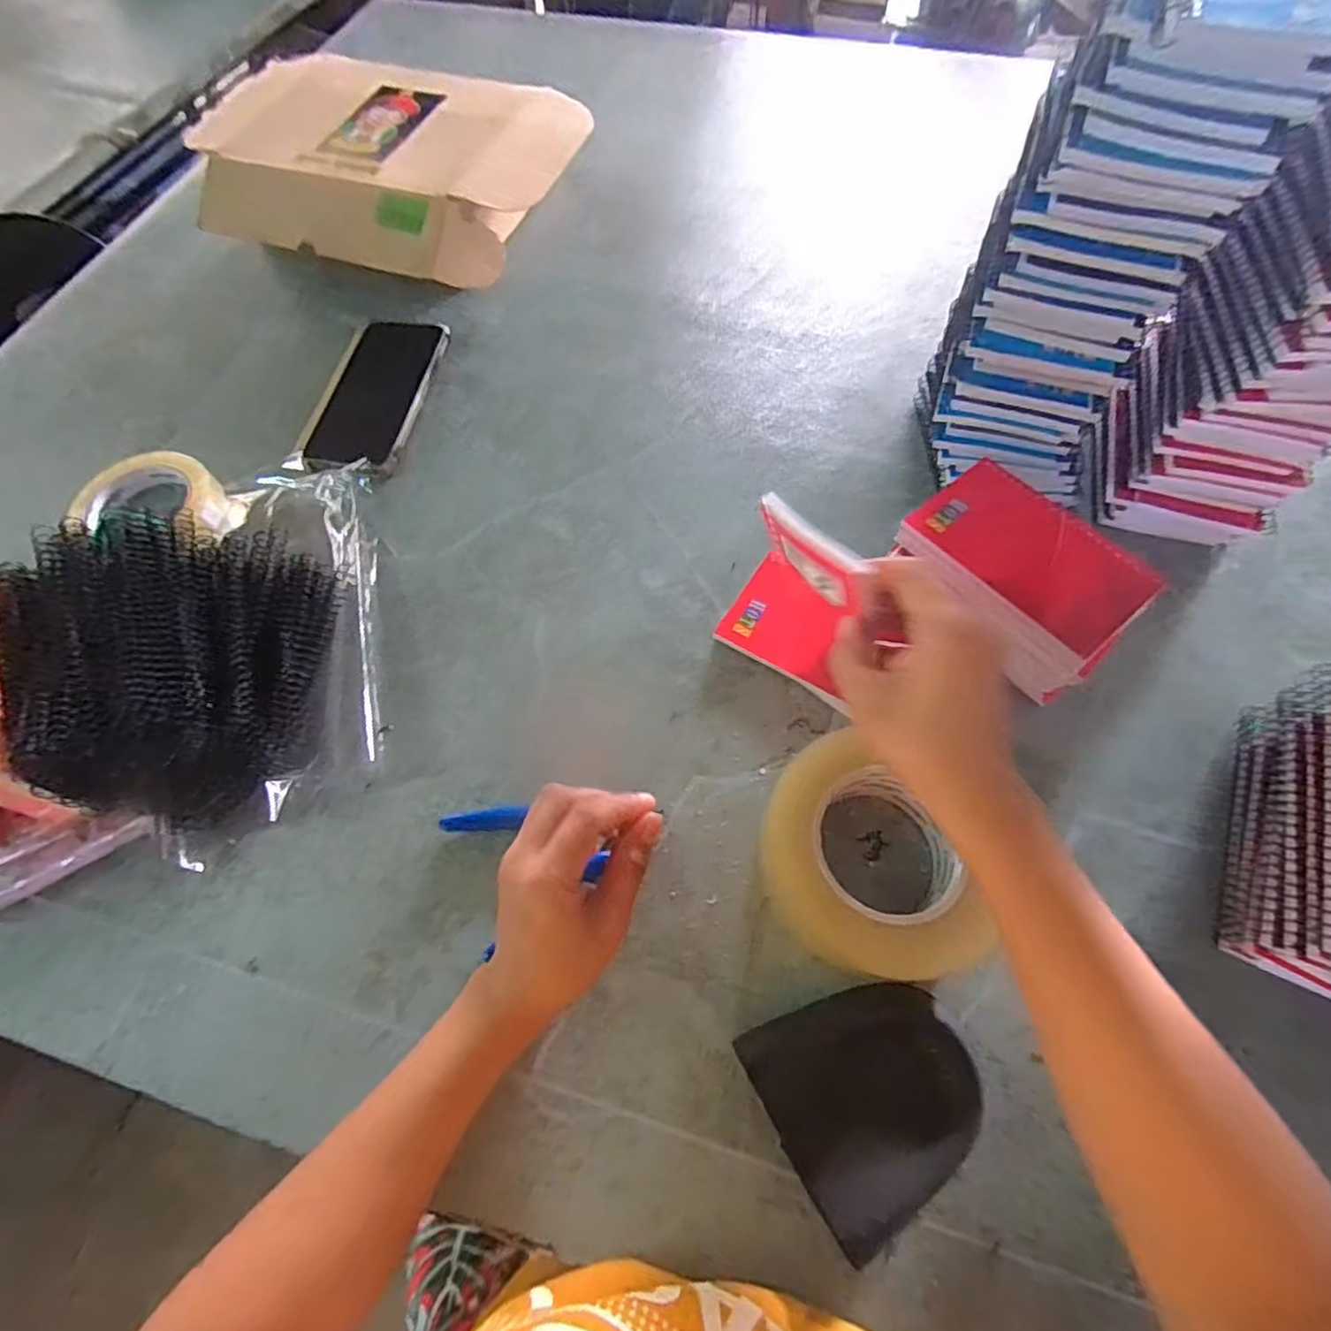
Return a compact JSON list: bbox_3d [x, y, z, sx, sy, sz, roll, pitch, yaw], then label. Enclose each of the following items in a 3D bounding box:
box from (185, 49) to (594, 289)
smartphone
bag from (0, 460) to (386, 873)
[{"bbox_3d":[-0.293,-0.502,0.660,0.372,0.075,0.259,21,67,11],"label":"box"},{"bbox_3d":[-0.247,-0.236,0.559,0.086,0.010,0.171,8,65,5],"label":"smartphone"},{"bbox_3d":[-0.297,-0.033,0.423,0.189,0.089,0.278,-15,65,-5],"label":"bag"}]

